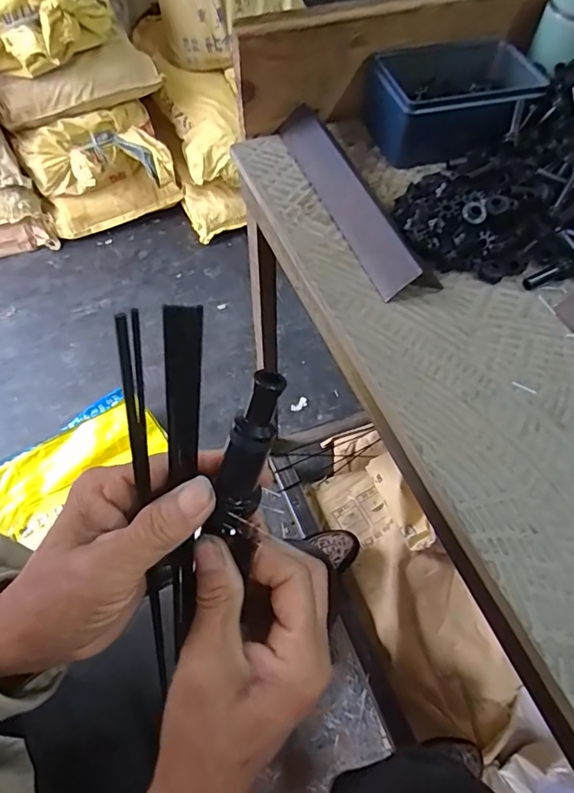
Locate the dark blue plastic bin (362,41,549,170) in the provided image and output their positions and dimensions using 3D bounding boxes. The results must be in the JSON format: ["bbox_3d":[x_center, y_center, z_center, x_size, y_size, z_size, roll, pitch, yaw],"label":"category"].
[{"bbox_3d":[0.158,-0.282,0.488,0.163,0.056,0.117,-13,58,-9],"label":"dark blue plastic bin"}]

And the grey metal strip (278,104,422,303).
[{"bbox_3d":[0.047,-0.175,0.442,0.036,0.009,0.237,-39,55,26],"label":"grey metal strip"}]

